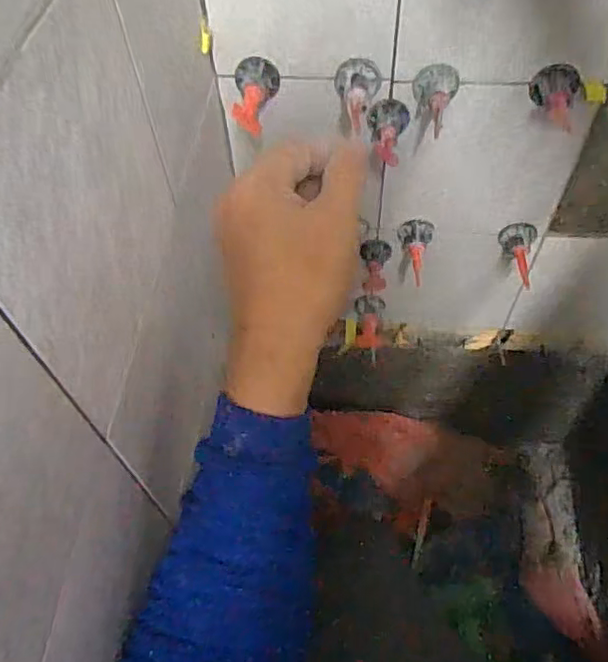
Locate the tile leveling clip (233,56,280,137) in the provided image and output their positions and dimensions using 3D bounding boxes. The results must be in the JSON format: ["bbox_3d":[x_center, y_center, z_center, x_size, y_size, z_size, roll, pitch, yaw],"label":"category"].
[{"bbox_3d":[-0.037,-0.164,0.418,0.030,0.026,0.055,7,69,8],"label":"tile leveling clip"}]

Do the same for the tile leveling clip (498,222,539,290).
[{"bbox_3d":[0.189,-0.066,0.524,0.032,0.034,0.054,13,57,11],"label":"tile leveling clip"}]

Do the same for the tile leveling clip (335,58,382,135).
[{"bbox_3d":[0.037,-0.165,0.410,0.031,0.028,0.043,4,56,5],"label":"tile leveling clip"}]

